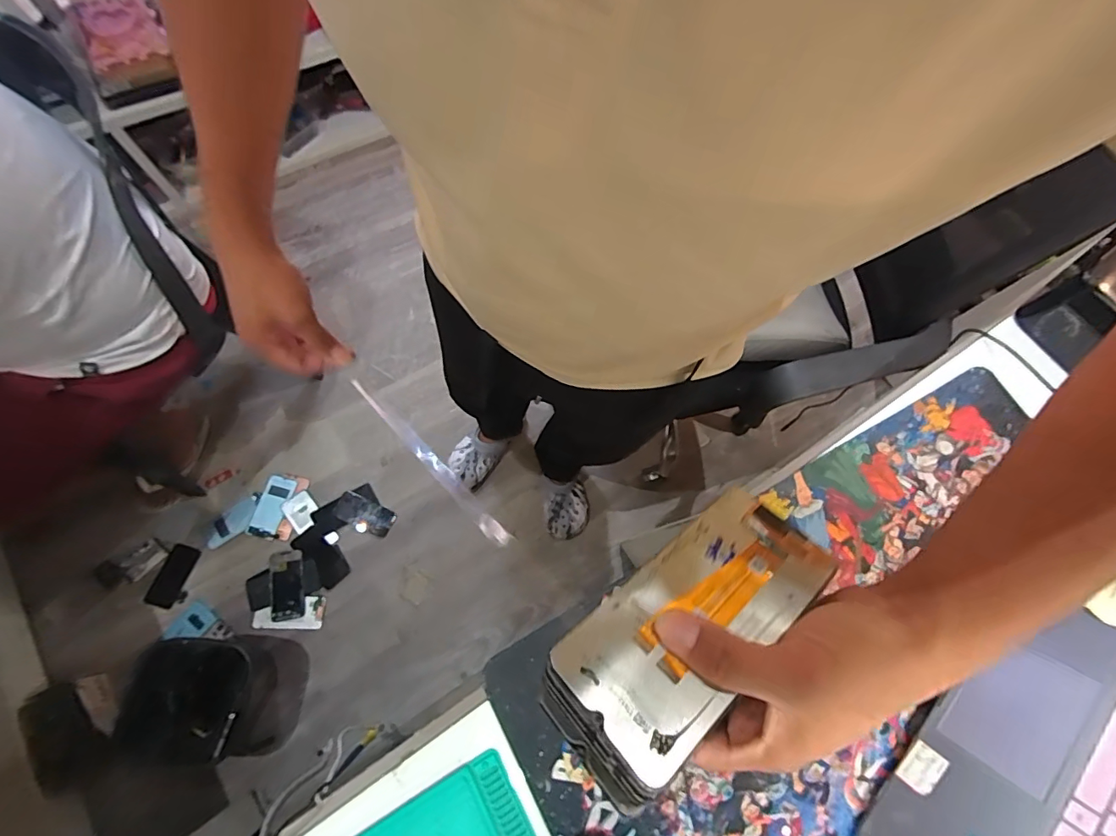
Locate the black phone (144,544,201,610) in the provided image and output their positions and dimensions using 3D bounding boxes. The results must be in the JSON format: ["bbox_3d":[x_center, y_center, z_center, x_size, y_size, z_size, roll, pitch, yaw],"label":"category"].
[{"bbox_3d":[-0.956,0.393,1.187,0.075,0.007,0.146,10,60,5],"label":"black phone"}]

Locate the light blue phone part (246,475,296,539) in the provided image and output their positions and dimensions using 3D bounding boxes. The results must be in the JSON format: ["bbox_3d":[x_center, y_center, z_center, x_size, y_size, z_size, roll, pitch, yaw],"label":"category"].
[{"bbox_3d":[-0.739,0.228,1.231,0.077,0.009,0.154,15,71,-1],"label":"light blue phone part"}]

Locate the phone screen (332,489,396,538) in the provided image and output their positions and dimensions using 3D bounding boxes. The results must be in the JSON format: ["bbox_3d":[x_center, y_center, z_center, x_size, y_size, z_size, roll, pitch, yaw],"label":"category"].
[{"bbox_3d":[-0.502,0.251,1.234,0.152,0.007,0.077,26,71,3],"label":"phone screen"}]

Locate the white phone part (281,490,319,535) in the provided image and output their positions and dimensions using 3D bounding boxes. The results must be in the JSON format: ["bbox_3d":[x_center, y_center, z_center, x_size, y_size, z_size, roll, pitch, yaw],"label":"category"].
[{"bbox_3d":[-0.660,0.240,1.227,0.078,0.004,0.089,-40,80,-16],"label":"white phone part"}]

